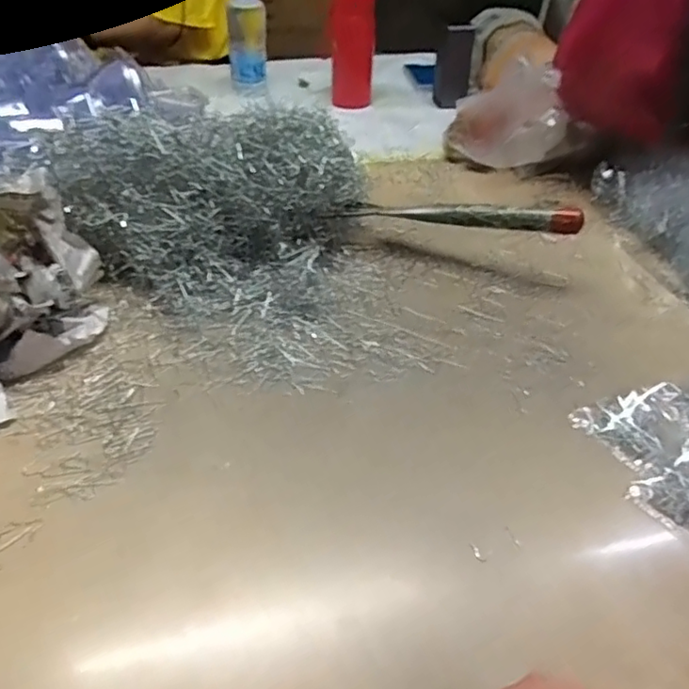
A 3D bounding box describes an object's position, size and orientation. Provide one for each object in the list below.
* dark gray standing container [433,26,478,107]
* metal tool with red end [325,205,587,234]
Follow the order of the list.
[{"bbox_3d":[0.182,-0.459,0.990,0.060,0.123,0.054,8,43,7],"label":"dark gray standing container"},{"bbox_3d":[0.116,-0.135,0.638,0.259,0.025,0.029,8,41,21],"label":"metal tool with red end"}]

